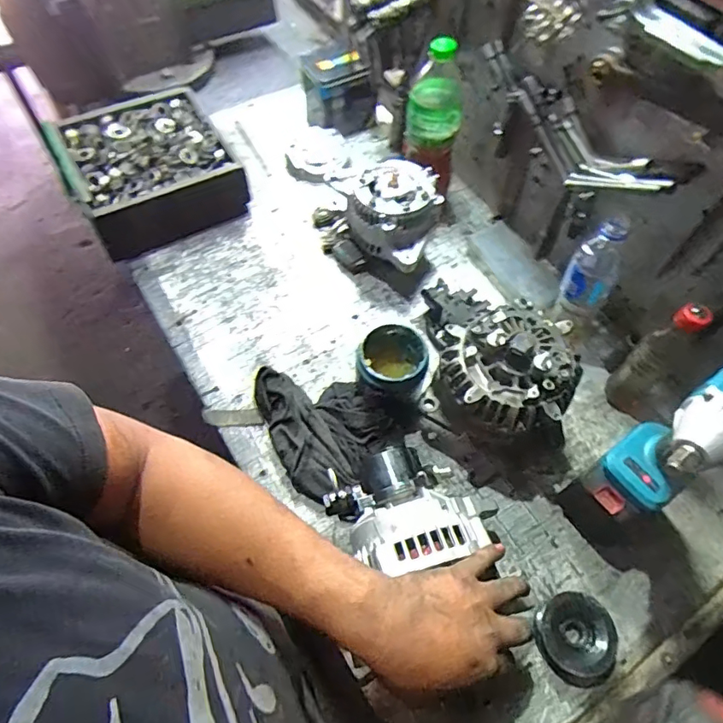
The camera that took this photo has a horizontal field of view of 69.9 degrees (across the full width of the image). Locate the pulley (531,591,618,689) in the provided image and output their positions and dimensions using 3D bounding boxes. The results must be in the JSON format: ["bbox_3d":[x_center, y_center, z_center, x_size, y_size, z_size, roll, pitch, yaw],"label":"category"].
[{"bbox_3d":[0.235,0.300,0.559,0.076,0.034,0.088,-24,64,-15],"label":"pulley"}]

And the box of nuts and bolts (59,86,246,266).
[{"bbox_3d":[-0.340,-0.319,0.848,0.241,0.095,0.242,-24,64,-15],"label":"box of nuts and bolts"}]

